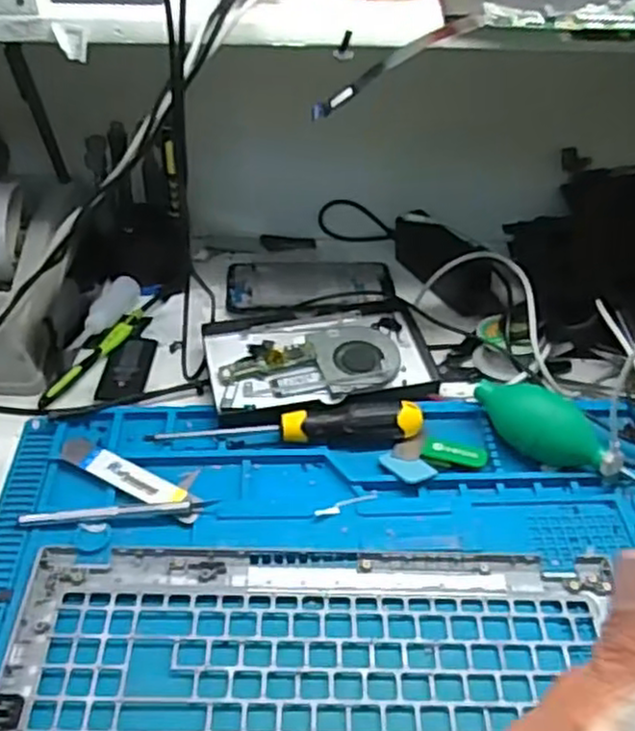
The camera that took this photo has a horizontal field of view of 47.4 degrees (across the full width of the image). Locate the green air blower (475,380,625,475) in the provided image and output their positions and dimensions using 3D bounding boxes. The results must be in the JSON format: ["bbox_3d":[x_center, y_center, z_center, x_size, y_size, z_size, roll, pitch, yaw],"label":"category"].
[{"bbox_3d":[0.166,0.044,0.526,0.110,0.040,0.040,20,45,18],"label":"green air blower"}]

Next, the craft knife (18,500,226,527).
[{"bbox_3d":[-0.133,0.098,0.484,0.125,0.012,0.012,-6,44,-1],"label":"craft knife"}]

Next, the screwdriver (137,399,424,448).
[{"bbox_3d":[-0.022,0.049,0.538,0.200,0.026,0.024,-6,44,-1],"label":"screwdriver"}]

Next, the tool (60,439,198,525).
[{"bbox_3d":[-0.134,0.077,0.510,0.118,0.010,0.024,19,49,23],"label":"tool"}]

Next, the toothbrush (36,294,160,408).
[{"bbox_3d":[-0.178,-0.017,0.611,0.017,0.011,0.154,18,48,22],"label":"toothbrush"}]

